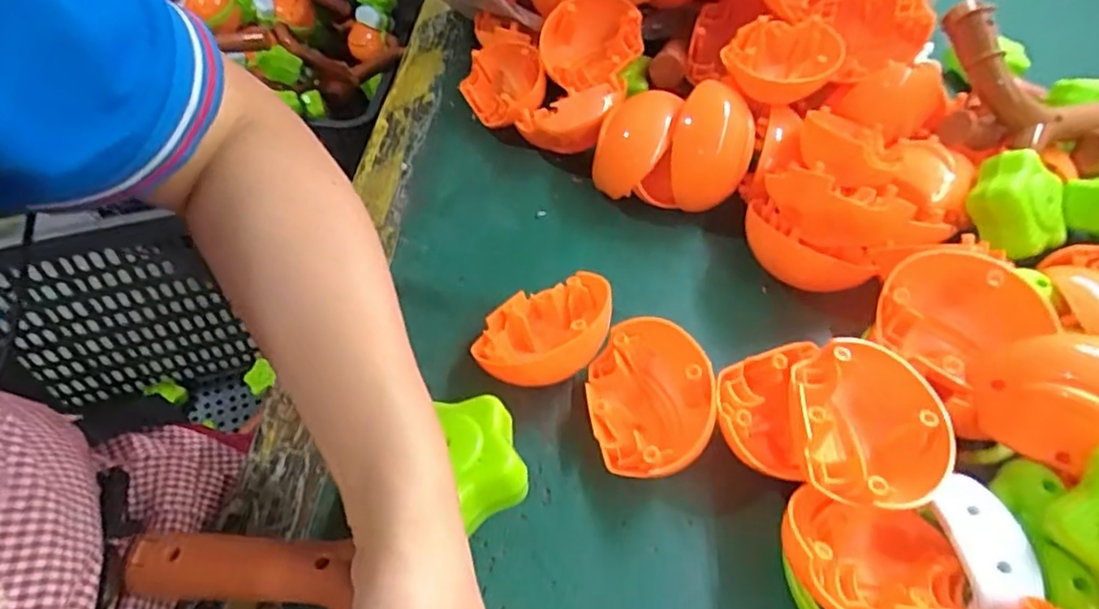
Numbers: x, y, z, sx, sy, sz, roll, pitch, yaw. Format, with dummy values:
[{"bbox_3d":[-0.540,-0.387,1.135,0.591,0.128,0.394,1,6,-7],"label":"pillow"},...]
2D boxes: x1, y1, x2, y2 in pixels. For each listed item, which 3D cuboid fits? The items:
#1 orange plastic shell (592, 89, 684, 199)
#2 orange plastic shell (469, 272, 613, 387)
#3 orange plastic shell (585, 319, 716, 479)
[{"bbox_3d":[0.064,-0.120,0.481,0.050,0.038,0.084,24,89,15],"label":"orange plastic shell"},{"bbox_3d":[-0.004,0.016,0.385,0.074,0.046,0.079,9,51,2],"label":"orange plastic shell"},{"bbox_3d":[0.055,0.057,0.363,0.070,0.043,0.089,17,52,9],"label":"orange plastic shell"}]

